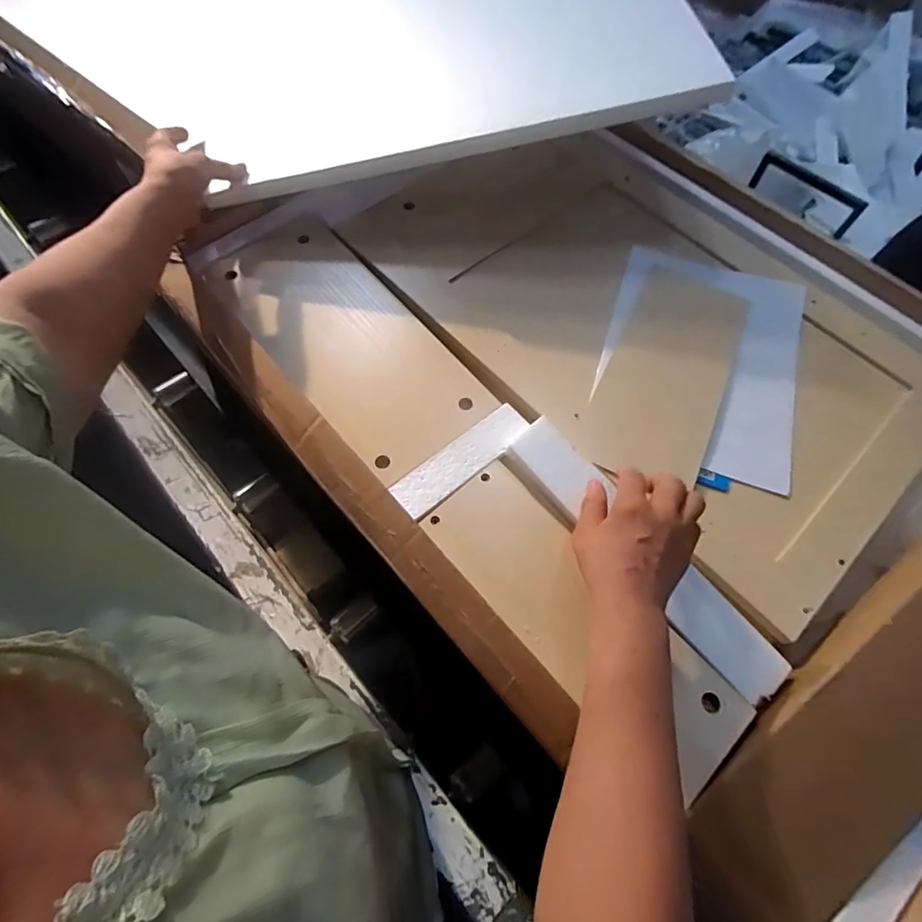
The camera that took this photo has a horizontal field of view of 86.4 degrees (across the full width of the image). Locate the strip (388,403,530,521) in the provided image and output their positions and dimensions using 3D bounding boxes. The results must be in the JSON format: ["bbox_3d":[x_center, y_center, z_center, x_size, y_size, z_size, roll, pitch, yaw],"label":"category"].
[{"bbox_3d":[0.001,-0.003,0.476,0.148,0.012,0.040,-37,72,-17],"label":"strip"}]

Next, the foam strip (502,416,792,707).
[{"bbox_3d":[0.159,0.084,0.439,0.059,0.025,0.298,-39,80,-16],"label":"foam strip"}]

